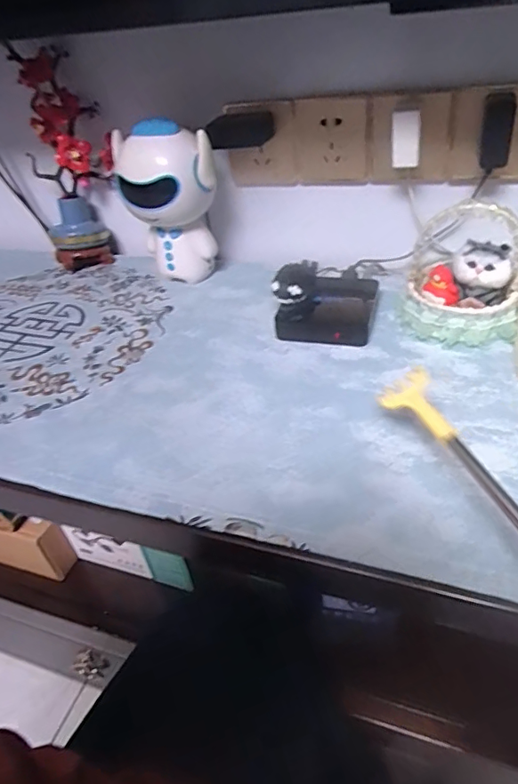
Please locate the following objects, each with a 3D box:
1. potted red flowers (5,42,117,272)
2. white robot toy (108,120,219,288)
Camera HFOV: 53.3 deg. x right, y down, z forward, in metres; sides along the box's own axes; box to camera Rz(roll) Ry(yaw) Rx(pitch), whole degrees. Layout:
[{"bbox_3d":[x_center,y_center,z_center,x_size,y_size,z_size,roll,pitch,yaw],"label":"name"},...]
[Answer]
[{"bbox_3d":[-0.249,-0.304,0.681,0.093,0.253,0.124,-18,40,-12],"label":"potted red flowers"},{"bbox_3d":[-0.101,-0.216,0.617,0.110,0.179,0.086,-13,40,-7],"label":"white robot toy"}]

